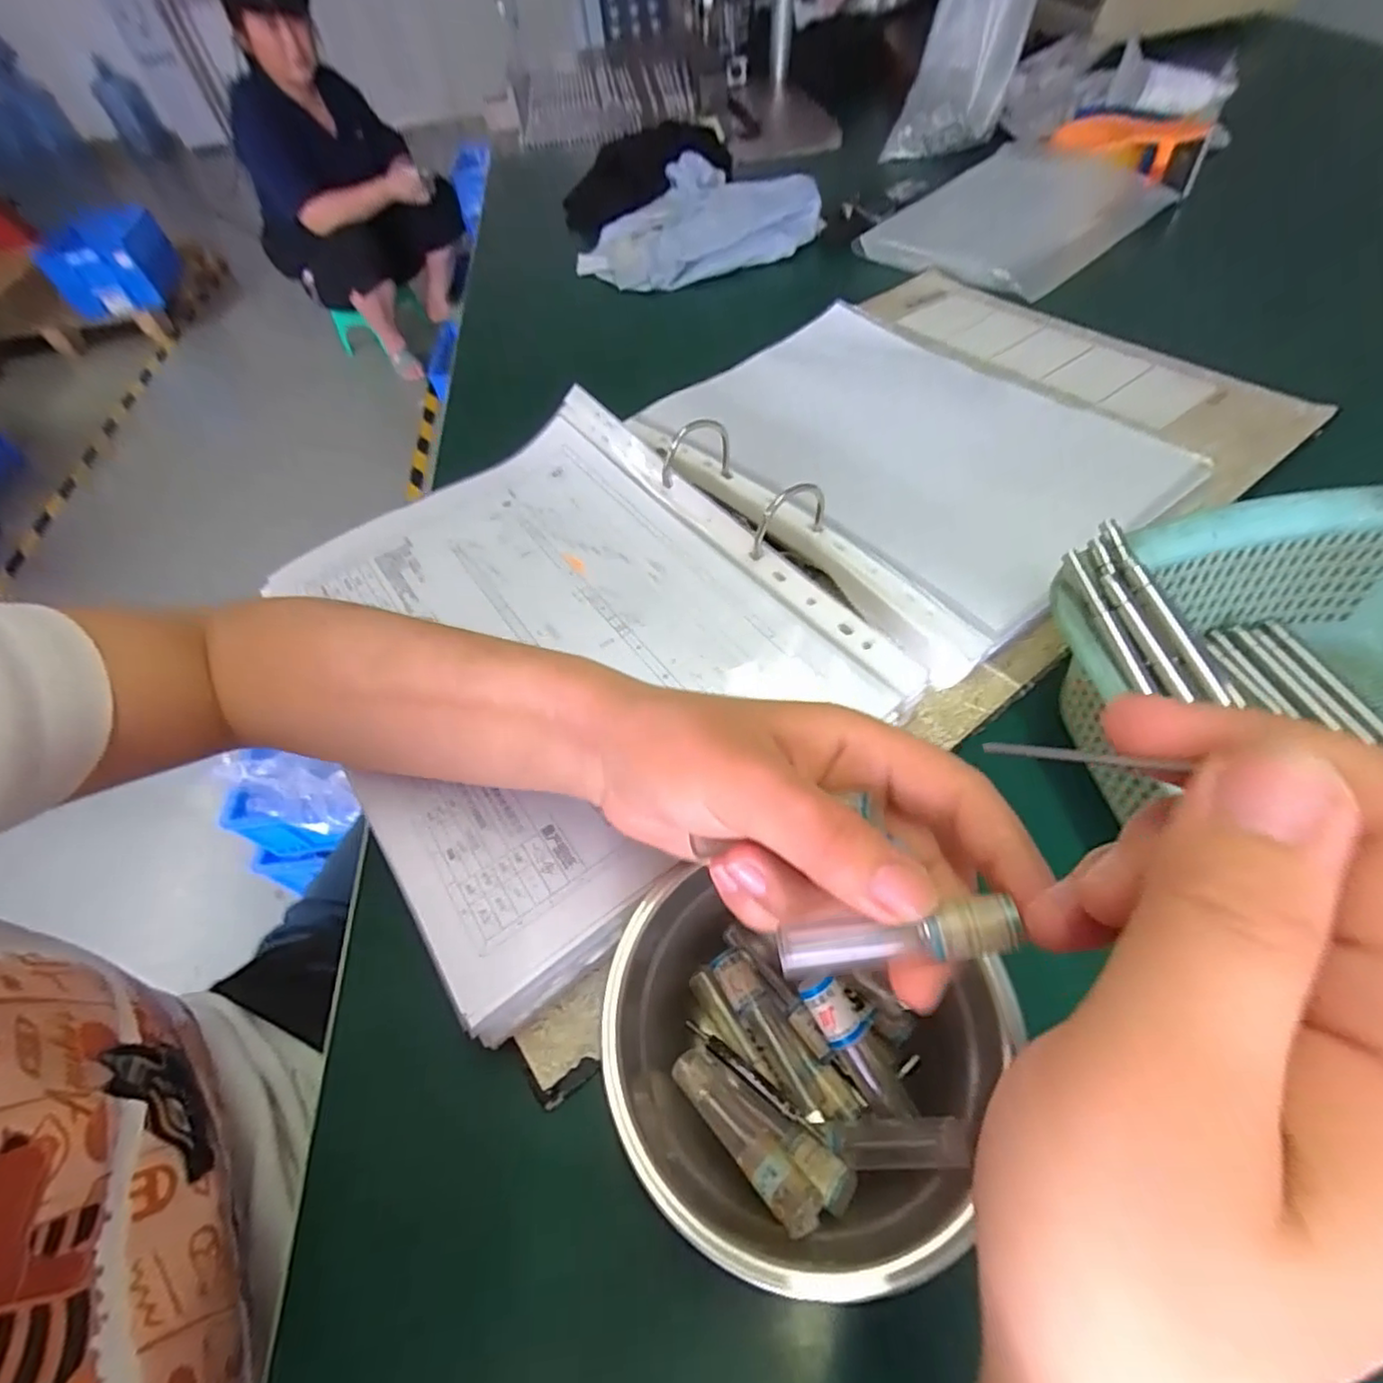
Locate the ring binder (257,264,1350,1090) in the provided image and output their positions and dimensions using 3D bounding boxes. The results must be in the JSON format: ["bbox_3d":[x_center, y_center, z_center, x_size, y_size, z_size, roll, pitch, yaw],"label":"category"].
[{"bbox_3d":[0.069,-0.119,0.389,0.595,0.065,0.326,-35,59,-17],"label":"ring binder"}]

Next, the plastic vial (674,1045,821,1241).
[{"bbox_3d":[0.016,0.142,0.202,0.014,0.011,0.062,-37,33,-22],"label":"plastic vial"}]

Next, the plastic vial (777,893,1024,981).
[{"bbox_3d":[0.049,0.061,0.154,0.057,0.009,0.011,-14,53,15],"label":"plastic vial"}]

